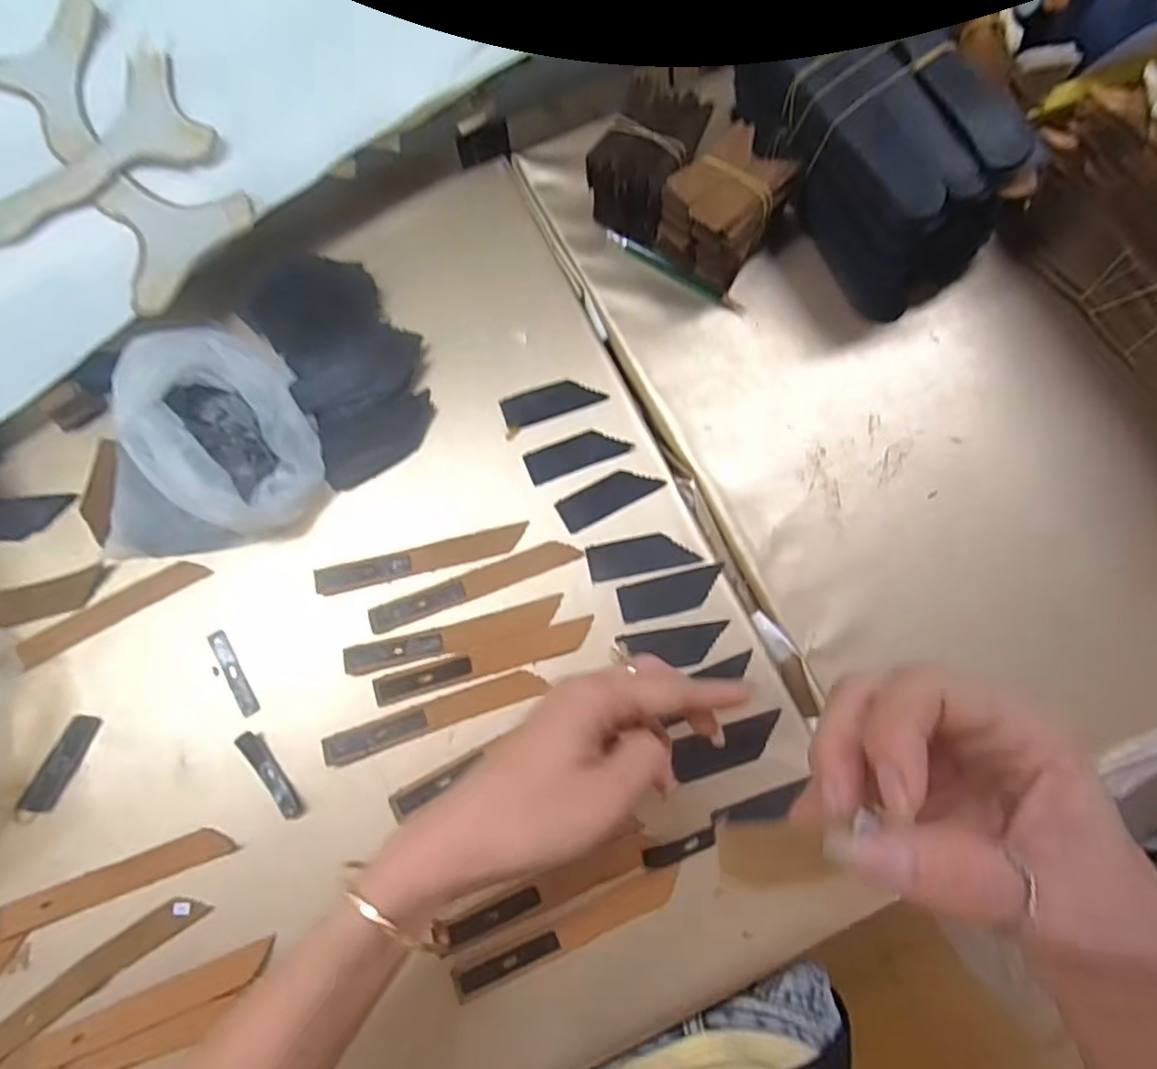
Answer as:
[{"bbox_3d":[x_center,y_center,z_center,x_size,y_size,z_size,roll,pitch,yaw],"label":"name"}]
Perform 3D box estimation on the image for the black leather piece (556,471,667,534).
[{"bbox_3d":[0.019,-0.024,0.399,0.064,0.004,0.022,-29,79,-6],"label":"black leather piece"}]

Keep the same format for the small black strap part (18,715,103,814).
[{"bbox_3d":[-0.291,0.130,0.364,0.018,0.007,0.056,26,79,6],"label":"small black strap part"}]

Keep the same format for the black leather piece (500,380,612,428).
[{"bbox_3d":[-0.017,-0.086,0.417,0.063,0.004,0.023,-19,78,-4],"label":"black leather piece"}]

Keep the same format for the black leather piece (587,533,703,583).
[{"bbox_3d":[0.038,0.012,0.391,0.063,0.004,0.022,-12,78,-3],"label":"black leather piece"}]

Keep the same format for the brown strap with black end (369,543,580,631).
[{"bbox_3d":[-0.062,0.029,0.386,0.127,0.004,0.015,-21,78,-5],"label":"brown strap with black end"}]

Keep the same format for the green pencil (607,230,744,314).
[{"bbox_3d":[0.064,-0.176,0.429,0.103,0.008,0.010,33,79,7],"label":"green pencil"}]

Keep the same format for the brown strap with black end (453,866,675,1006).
[{"bbox_3d":[-0.004,0.208,0.337,0.125,0.004,0.017,-24,78,-5],"label":"brown strap with black end"}]

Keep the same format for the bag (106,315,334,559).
[{"bbox_3d":[-0.234,-0.054,0.383,0.139,0.050,0.133,-24,78,-5],"label":"bag"}]

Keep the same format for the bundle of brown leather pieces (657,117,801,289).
[{"bbox_3d":[0.093,-0.204,0.411,0.061,0.057,0.075,39,80,8],"label":"bundle of brown leather pieces"}]

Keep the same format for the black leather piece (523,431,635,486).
[{"bbox_3d":[-0.001,-0.052,0.407,0.063,0.004,0.023,-21,78,-5],"label":"black leather piece"}]

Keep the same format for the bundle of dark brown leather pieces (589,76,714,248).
[{"bbox_3d":[0.043,-0.240,0.425,0.053,0.055,0.085,26,79,6],"label":"bundle of dark brown leather pieces"}]

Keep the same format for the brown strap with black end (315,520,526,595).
[{"bbox_3d":[-0.094,0.015,0.392,0.128,0.004,0.016,-13,78,-3],"label":"brown strap with black end"}]

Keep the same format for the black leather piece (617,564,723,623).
[{"bbox_3d":[0.056,0.035,0.383,0.062,0.004,0.022,-13,78,-3],"label":"black leather piece"}]

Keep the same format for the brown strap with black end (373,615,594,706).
[{"bbox_3d":[-0.054,0.073,0.373,0.128,0.004,0.016,-16,78,-4],"label":"brown strap with black end"}]

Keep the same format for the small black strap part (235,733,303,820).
[{"bbox_3d":[-0.172,0.134,0.360,0.012,0.006,0.054,-38,80,-8],"label":"small black strap part"}]

